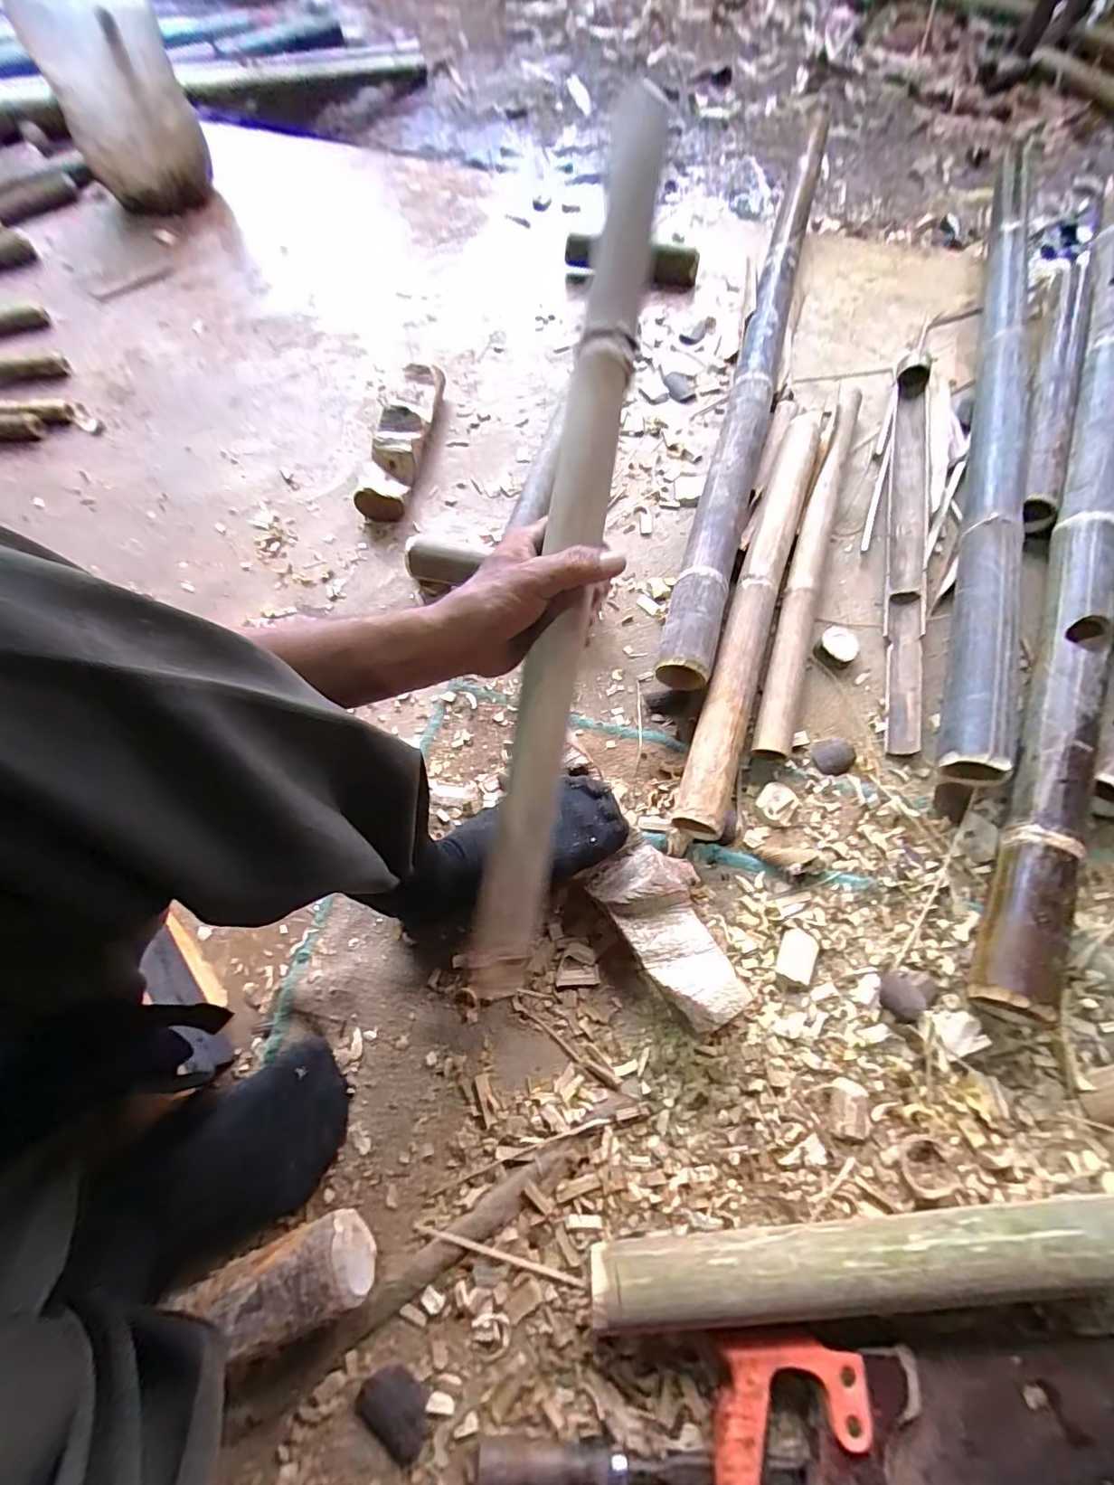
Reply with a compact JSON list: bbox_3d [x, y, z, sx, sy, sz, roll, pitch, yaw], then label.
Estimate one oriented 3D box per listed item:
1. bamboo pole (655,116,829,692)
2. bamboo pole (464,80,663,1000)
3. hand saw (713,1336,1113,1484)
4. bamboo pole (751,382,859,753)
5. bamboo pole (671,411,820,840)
[{"bbox_3d":[0.337,-0.656,0.867,0.065,0.075,1.329,15,69,8],"label":"bamboo pole"},{"bbox_3d":[0.008,-0.140,0.373,0.046,0.032,0.632,9,88,6],"label":"bamboo pole"},{"bbox_3d":[0.361,0.508,0.376,0.490,0.028,0.119,-1,67,2],"label":"hand saw"},{"bbox_3d":[0.348,-0.254,0.706,0.056,0.042,0.620,17,68,10],"label":"bamboo pole"},{"bbox_3d":[0.264,-0.207,0.678,0.060,0.060,0.694,18,69,10],"label":"bamboo pole"}]

